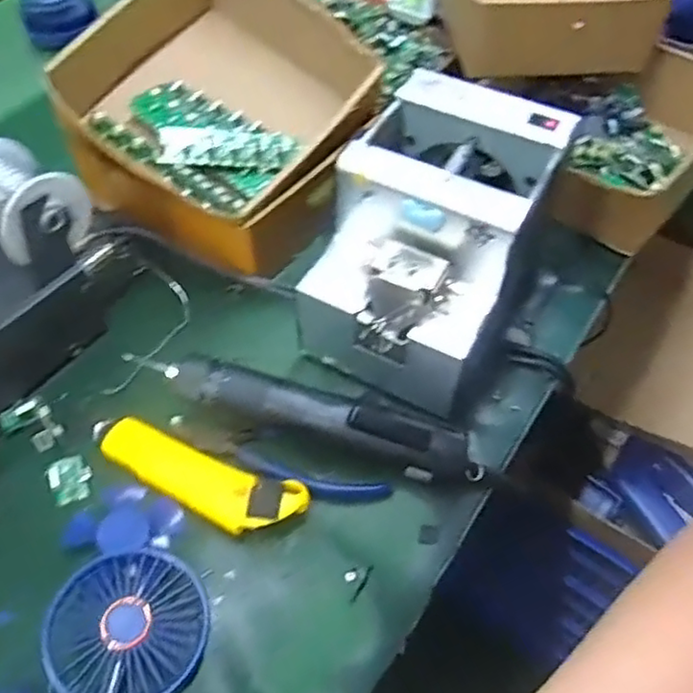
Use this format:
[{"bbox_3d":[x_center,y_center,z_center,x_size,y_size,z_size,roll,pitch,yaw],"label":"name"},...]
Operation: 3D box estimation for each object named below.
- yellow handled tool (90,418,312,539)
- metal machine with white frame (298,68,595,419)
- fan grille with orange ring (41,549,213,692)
[{"bbox_3d":[-0.103,0.086,0.434,0.156,0.022,0.043,19,55,16],"label":"yellow handled tool"},{"bbox_3d":[0.058,-0.067,0.467,0.130,0.152,0.178,23,56,18],"label":"metal machine with white frame"},{"bbox_3d":[-0.121,0.156,0.367,0.084,0.023,0.080,-9,52,-6],"label":"fan grille with orange ring"}]

